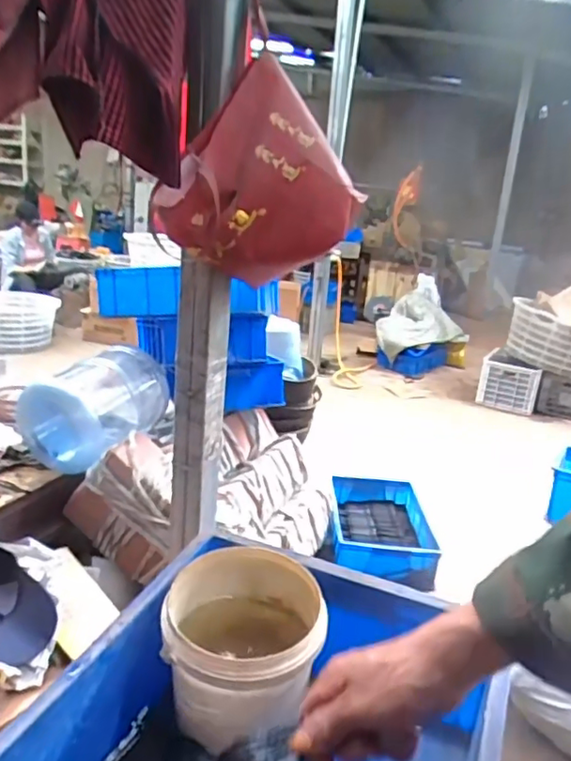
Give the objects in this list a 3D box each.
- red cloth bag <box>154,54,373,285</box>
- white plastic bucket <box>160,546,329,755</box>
[{"bbox_3d":[-0.055,-0.375,1.085,0.357,0.340,0.144,1,16,-11],"label":"red cloth bag"},{"bbox_3d":[-0.044,0.274,0.590,0.151,0.136,0.154,4,16,-1],"label":"white plastic bucket"}]

